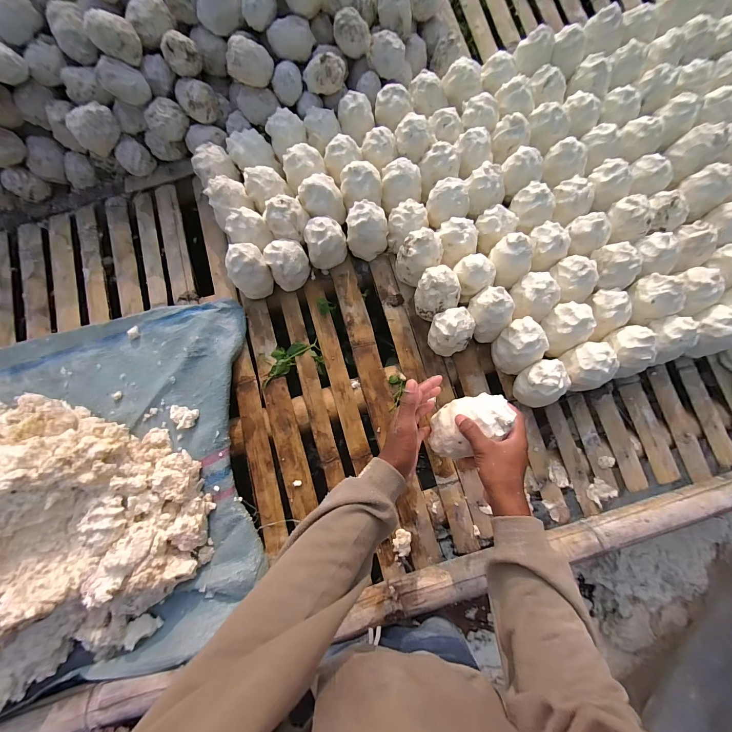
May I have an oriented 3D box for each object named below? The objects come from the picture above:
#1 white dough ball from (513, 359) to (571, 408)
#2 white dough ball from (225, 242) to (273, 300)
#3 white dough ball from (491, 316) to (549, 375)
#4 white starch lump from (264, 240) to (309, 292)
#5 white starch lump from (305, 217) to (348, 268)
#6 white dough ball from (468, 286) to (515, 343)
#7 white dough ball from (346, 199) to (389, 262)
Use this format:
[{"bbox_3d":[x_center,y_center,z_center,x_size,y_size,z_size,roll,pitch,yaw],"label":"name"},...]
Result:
[{"bbox_3d":[0.332,0.036,0.607,0.077,0.107,0.079,0,79,0],"label":"white dough ball"},{"bbox_3d":[-0.234,-0.190,0.637,0.074,0.096,0.071,0,79,0],"label":"white dough ball"},{"bbox_3d":[0.298,-0.040,0.616,0.084,0.104,0.087,-29,80,-5],"label":"white dough ball"},{"bbox_3d":[-0.160,-0.211,0.653,0.083,0.085,0.077,-24,80,-4],"label":"white starch lump"},{"bbox_3d":[-0.082,-0.255,0.656,0.085,0.088,0.077,-9,79,-1],"label":"white starch lump"},{"bbox_3d":[0.236,-0.101,0.606,0.067,0.091,0.083,-44,82,-7],"label":"white dough ball"},{"bbox_3d":[0.003,-0.281,0.657,0.089,0.095,0.079,-2,79,0],"label":"white dough ball"}]

